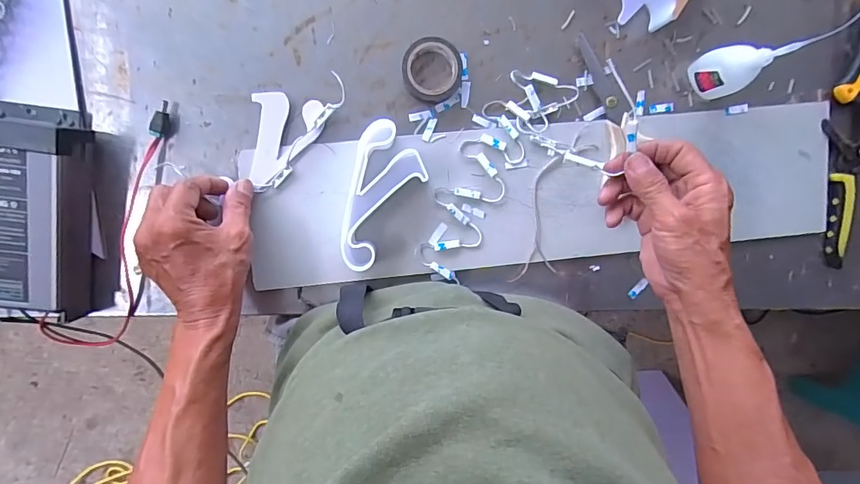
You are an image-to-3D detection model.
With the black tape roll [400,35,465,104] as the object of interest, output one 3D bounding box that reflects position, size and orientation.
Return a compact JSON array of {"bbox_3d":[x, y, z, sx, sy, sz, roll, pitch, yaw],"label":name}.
[{"bbox_3d":[0.003,-0.165,0.434,0.057,0.018,0.056,-1,98,-4],"label":"black tape roll"}]

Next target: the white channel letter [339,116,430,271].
[{"bbox_3d":[-0.044,-0.042,0.431,0.063,0.041,0.135,12,97,-6],"label":"white channel letter"}]

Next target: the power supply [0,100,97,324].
[{"bbox_3d":[-0.374,-0.027,0.407,0.110,0.056,0.191,7,98,-5],"label":"power supply"}]

